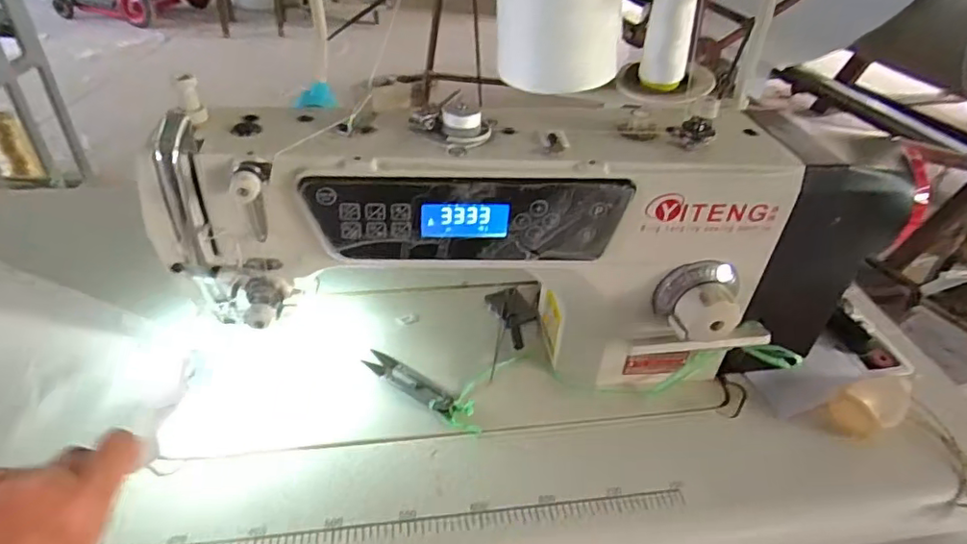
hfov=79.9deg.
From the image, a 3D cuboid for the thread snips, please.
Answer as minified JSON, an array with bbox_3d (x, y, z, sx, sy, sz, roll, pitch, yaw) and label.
[{"bbox_3d":[-0.061,0.092,0.487,0.096,0.008,0.024,26,43,27],"label":"thread snips"}]

